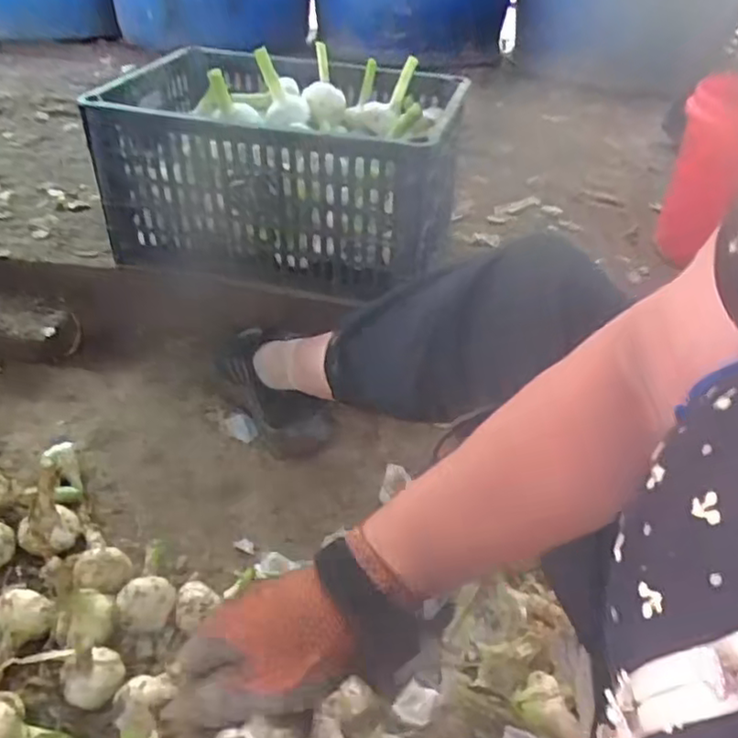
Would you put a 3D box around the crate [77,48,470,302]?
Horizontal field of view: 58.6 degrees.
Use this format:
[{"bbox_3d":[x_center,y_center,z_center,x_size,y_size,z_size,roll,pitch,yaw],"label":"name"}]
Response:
[{"bbox_3d":[-0.107,-0.289,0.937,0.437,0.231,0.345,11,39,11],"label":"crate"}]

